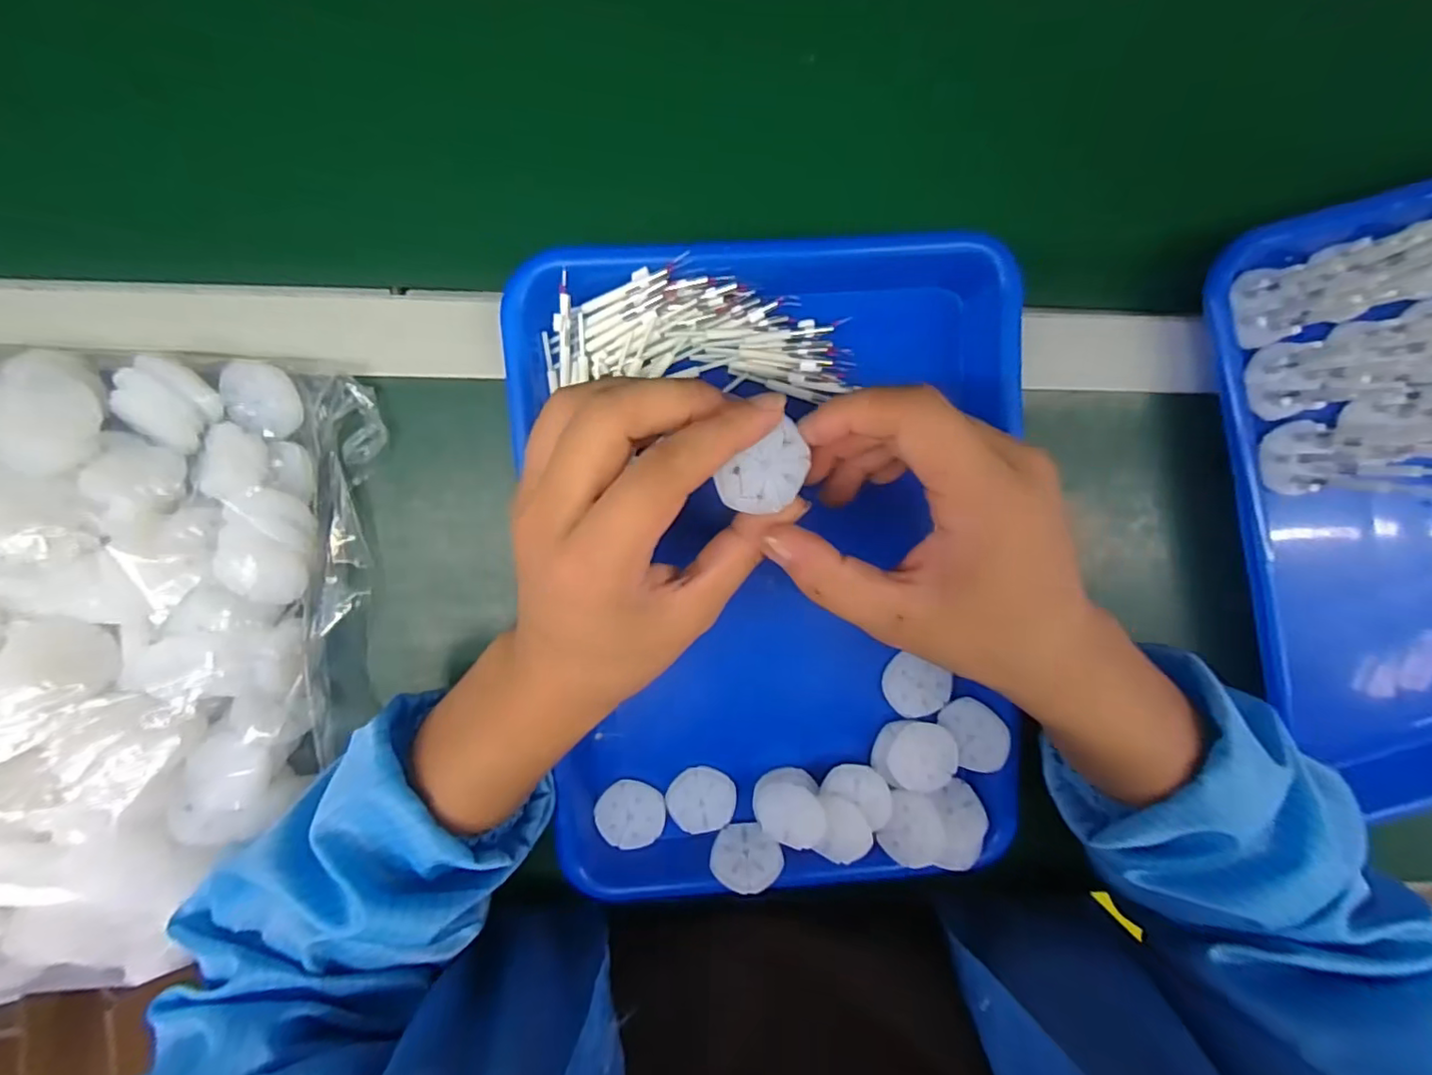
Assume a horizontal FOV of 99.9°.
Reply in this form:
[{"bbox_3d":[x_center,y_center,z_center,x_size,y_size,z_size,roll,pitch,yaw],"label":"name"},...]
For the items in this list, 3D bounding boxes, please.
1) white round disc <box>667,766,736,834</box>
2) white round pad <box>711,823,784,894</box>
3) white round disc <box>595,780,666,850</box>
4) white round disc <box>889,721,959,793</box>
[{"bbox_3d":[-0.008,0.147,0.335,0.037,0.005,0.037,0,97,-3],"label":"white round disc"},{"bbox_3d":[0.017,0.173,0.326,0.037,0.035,0.005,-1,124,-2],"label":"white round pad"},{"bbox_3d":[-0.046,0.154,0.334,0.037,0.005,0.036,0,97,-3],"label":"white round disc"},{"bbox_3d":[0.114,0.121,0.331,0.036,0.007,0.037,0,97,-3],"label":"white round disc"}]

